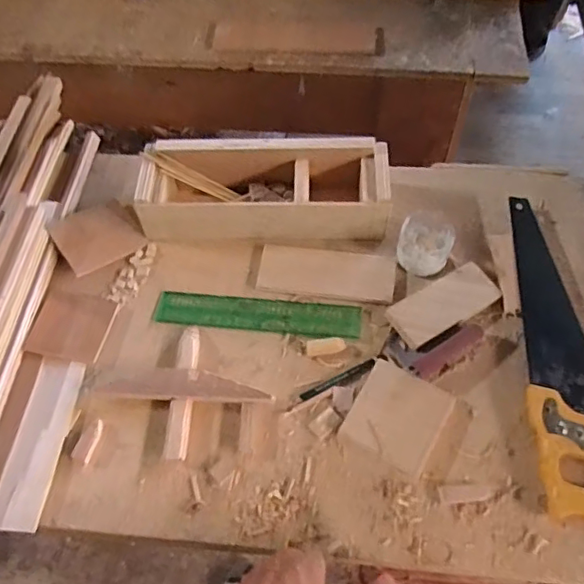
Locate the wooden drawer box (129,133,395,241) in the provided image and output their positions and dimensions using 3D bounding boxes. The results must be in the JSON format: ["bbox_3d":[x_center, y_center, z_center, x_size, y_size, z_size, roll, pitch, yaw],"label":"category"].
[{"bbox_3d":[-0.033,-0.133,0.746,0.316,0.076,0.120,-1,60,0],"label":"wooden drawer box"}]

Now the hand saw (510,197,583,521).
[{"bbox_3d":[0.317,0.062,0.670,0.103,0.024,0.395,0,58,2],"label":"hand saw"}]

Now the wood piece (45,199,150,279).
[{"bbox_3d":[-0.256,-0.075,0.749,0.102,0.007,0.088,-31,68,-29],"label":"wood piece"}]

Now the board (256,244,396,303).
[{"bbox_3d":[0.044,-0.025,0.718,0.168,0.012,0.066,6,59,6],"label":"board"}]

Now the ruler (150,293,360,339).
[{"bbox_3d":[-0.041,0.028,0.700,0.246,0.006,0.046,4,57,4],"label":"ruler"}]

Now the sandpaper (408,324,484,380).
[{"bbox_3d":[0.182,0.070,0.660,0.100,0.009,0.025,-31,62,-16],"label":"sandpaper"}]

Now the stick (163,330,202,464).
[{"bbox_3d":[-0.122,0.110,0.641,0.025,0.022,0.157,0,58,2],"label":"stick"}]

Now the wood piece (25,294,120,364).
[{"bbox_3d":[-0.263,0.042,0.679,0.086,0.004,0.081,7,59,6],"label":"wood piece"}]

